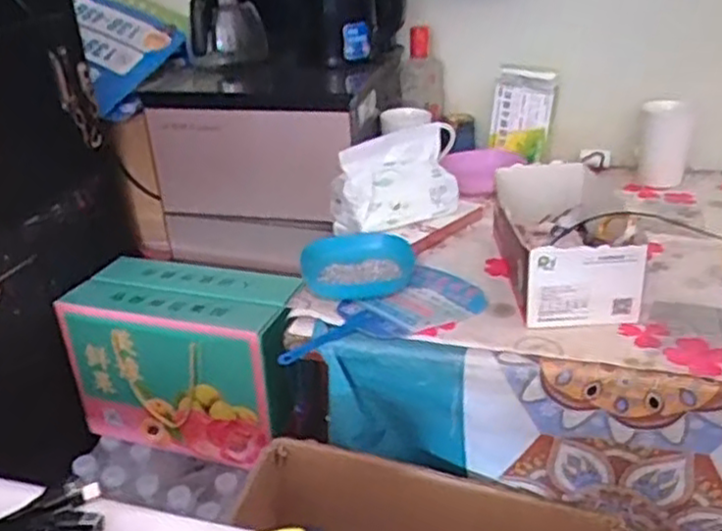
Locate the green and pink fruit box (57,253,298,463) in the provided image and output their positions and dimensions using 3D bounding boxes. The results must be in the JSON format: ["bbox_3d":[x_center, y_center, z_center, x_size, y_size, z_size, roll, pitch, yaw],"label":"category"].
[{"bbox_3d":[-0.249,0.138,1.090,0.327,0.231,0.160,8,29,19],"label":"green and pink fruit box"}]

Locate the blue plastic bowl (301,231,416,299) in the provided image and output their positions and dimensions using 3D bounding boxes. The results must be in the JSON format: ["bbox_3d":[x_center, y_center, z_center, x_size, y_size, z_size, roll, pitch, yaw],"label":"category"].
[{"bbox_3d":[-0.003,-0.003,0.896,0.134,0.031,0.132,-2,28,1],"label":"blue plastic bowl"}]

